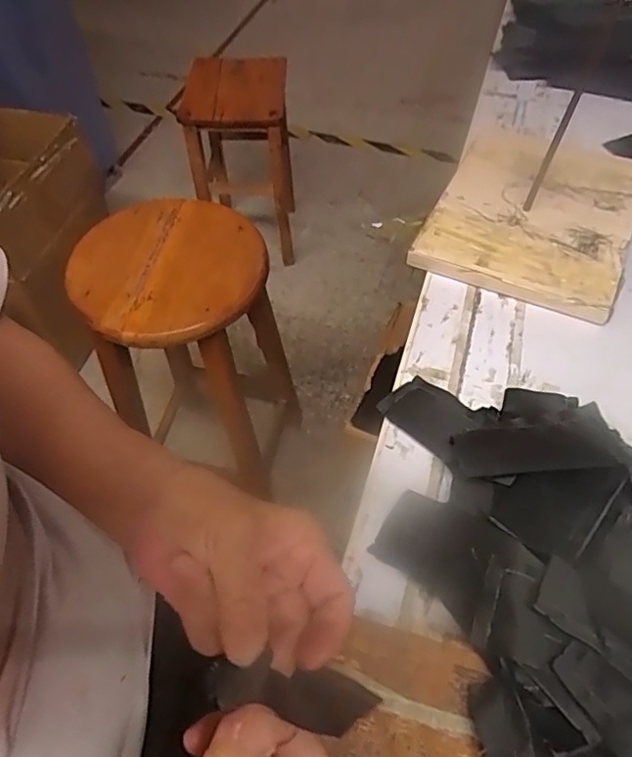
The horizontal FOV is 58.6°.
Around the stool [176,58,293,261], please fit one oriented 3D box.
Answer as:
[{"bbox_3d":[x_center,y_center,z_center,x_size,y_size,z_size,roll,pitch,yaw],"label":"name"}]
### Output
[{"bbox_3d":[-0.199,-0.588,1.570,0.264,0.455,0.323,-2,53,-1],"label":"stool"}]

